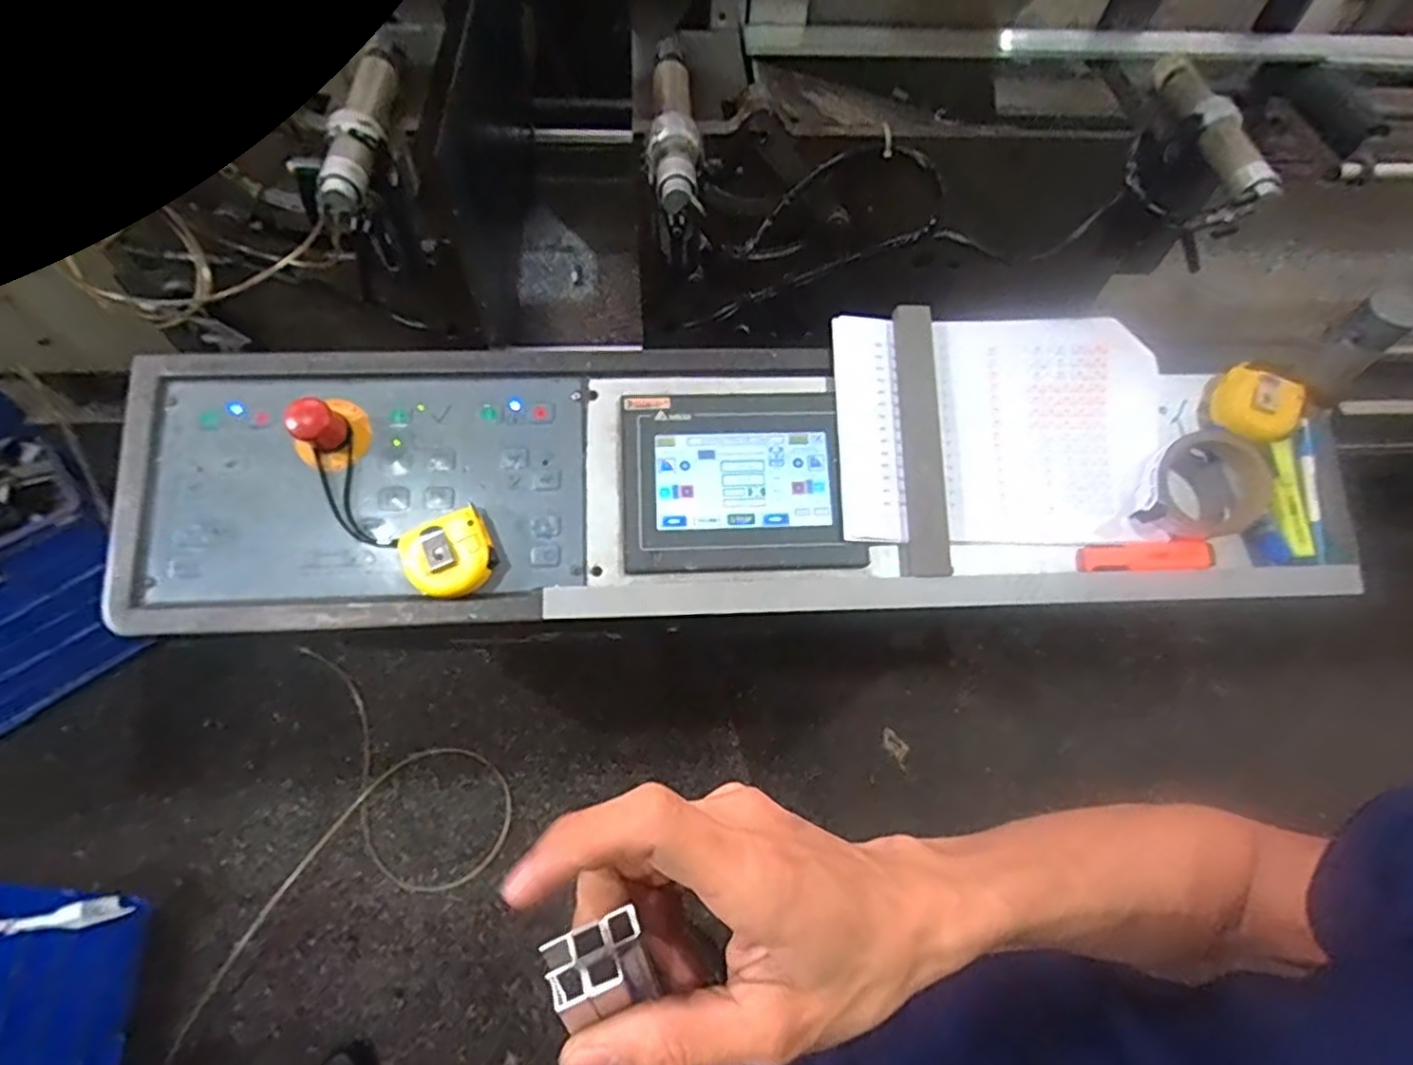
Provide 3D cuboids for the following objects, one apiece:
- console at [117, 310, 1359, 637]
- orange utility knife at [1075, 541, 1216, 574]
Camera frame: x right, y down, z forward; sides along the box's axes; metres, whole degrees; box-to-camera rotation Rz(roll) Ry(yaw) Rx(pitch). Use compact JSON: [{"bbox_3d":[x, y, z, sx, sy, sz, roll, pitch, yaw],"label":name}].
[{"bbox_3d":[0.032,-0.061,0.599,1.051,0.094,0.254,-1,61,-4],"label":"console"},{"bbox_3d":[0.393,0.022,0.606,0.123,0.012,0.027,-1,86,0],"label":"orange utility knife"}]

